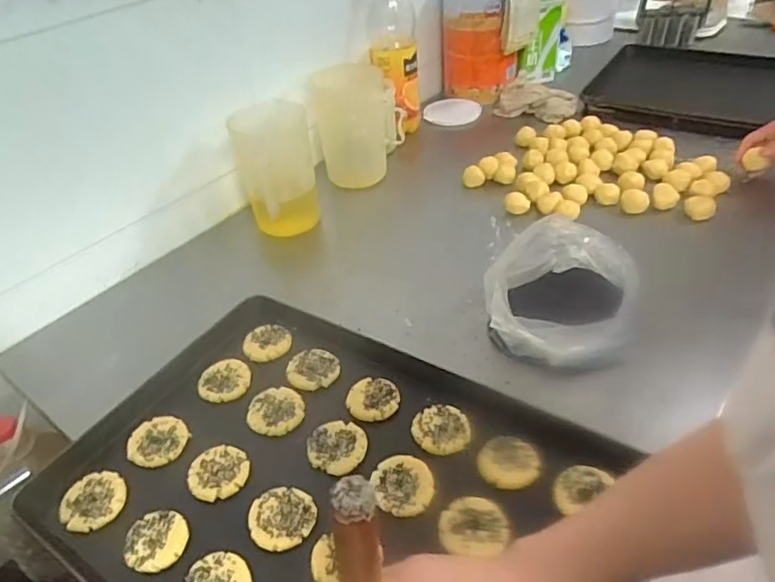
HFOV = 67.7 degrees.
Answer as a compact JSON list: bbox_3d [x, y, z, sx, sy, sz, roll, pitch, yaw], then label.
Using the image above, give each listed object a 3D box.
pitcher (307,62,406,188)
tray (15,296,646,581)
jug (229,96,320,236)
[{"bbox_3d":[-0.051,-0.318,1.088,0.165,0.217,0.111,-10,39,-5],"label":"pitcher"},{"bbox_3d":[-0.064,0.211,0.617,0.603,0.044,0.397,18,44,27],"label":"tray"},{"bbox_3d":[-0.183,-0.200,0.972,0.125,0.193,0.119,-12,39,-8],"label":"jug"}]

